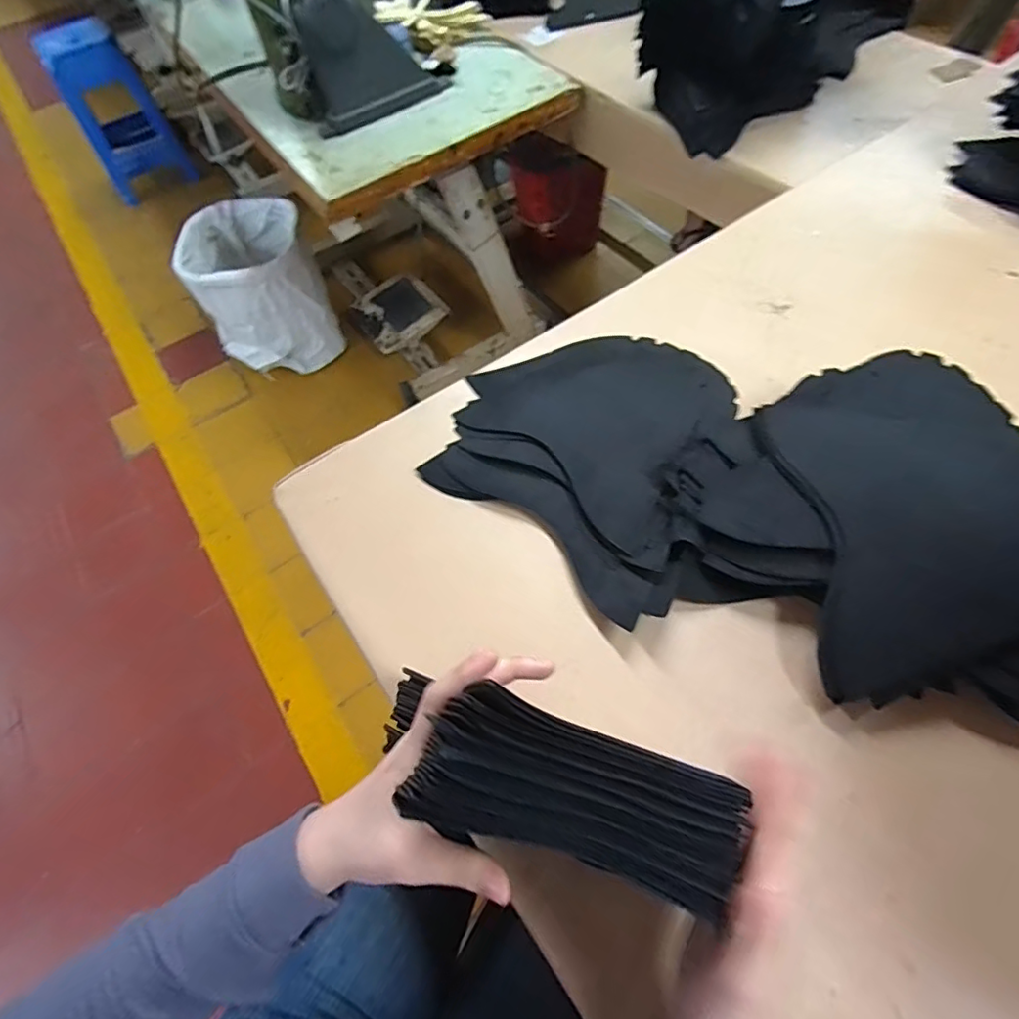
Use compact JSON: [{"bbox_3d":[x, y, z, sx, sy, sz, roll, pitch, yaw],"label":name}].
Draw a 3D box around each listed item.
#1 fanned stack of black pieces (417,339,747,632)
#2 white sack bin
[{"bbox_3d":[0.087,-0.086,0.587,0.310,0.048,0.318,31,67,21],"label":"fanned stack of black pieces"},{"bbox_3d":[-0.733,-0.644,1.695,0.346,0.387,0.326,-26,61,-9],"label":"white sack bin"}]

